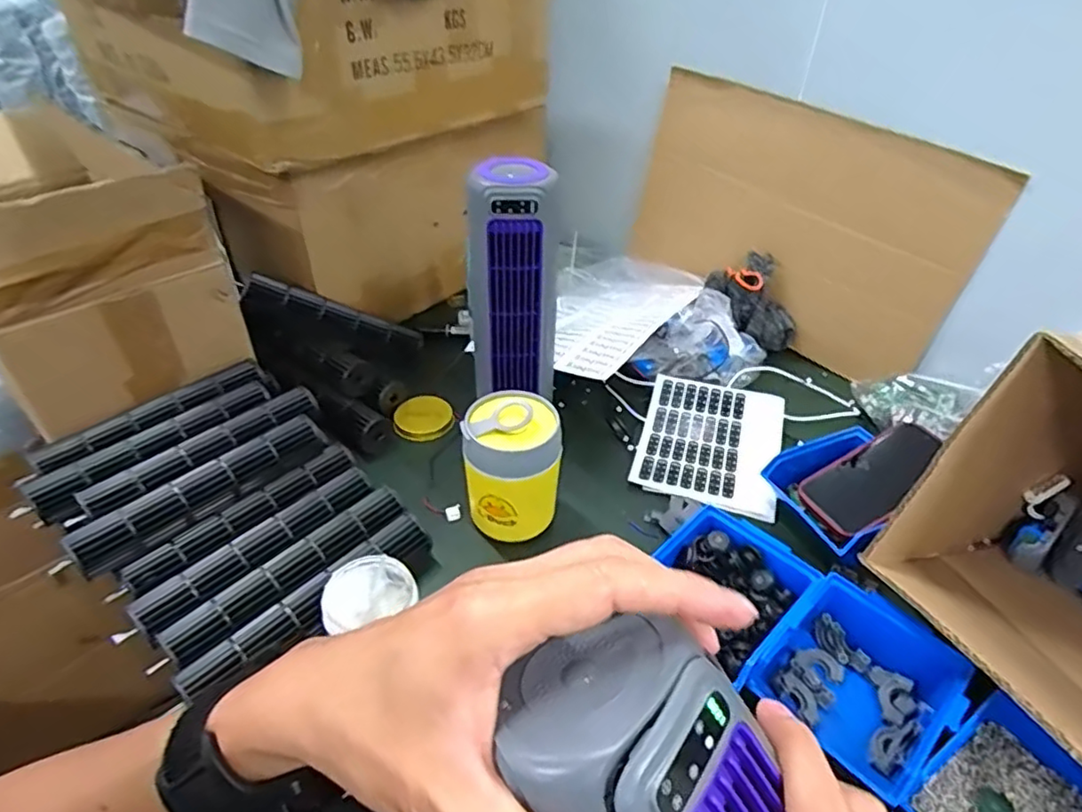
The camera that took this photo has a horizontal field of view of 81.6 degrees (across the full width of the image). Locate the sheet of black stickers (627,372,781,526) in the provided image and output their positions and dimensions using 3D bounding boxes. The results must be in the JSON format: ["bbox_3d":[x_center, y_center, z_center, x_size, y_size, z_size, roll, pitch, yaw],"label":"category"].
[{"bbox_3d":[0.199,0.043,0.736,0.156,0.012,0.186,12,47,15],"label":"sheet of black stickers"}]

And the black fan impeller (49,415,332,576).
[{"bbox_3d":[-0.324,0.078,0.602,0.244,0.034,0.032,-31,49,-33],"label":"black fan impeller"}]

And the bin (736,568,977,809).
[{"bbox_3d":[0.242,0.214,0.486,0.133,0.065,0.124,-30,49,-32],"label":"bin"}]

